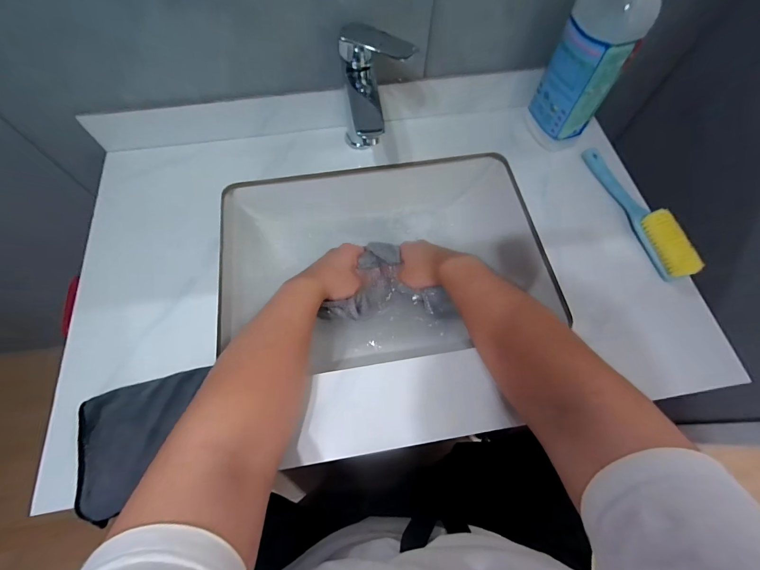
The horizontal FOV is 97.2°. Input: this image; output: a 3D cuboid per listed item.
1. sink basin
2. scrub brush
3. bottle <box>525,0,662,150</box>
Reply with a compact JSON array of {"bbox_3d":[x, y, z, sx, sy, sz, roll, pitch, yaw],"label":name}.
[{"bbox_3d":[0.002,-0.047,0.526,0.445,0.118,0.313,-7,66,-5],"label":"sink basin"},{"bbox_3d":[0.357,-0.115,0.464,0.032,0.037,0.228,-15,67,-8],"label":"scrub brush"},{"bbox_3d":[0.272,-0.294,0.440,0.059,0.232,0.086,-13,67,-7],"label":"bottle"}]

